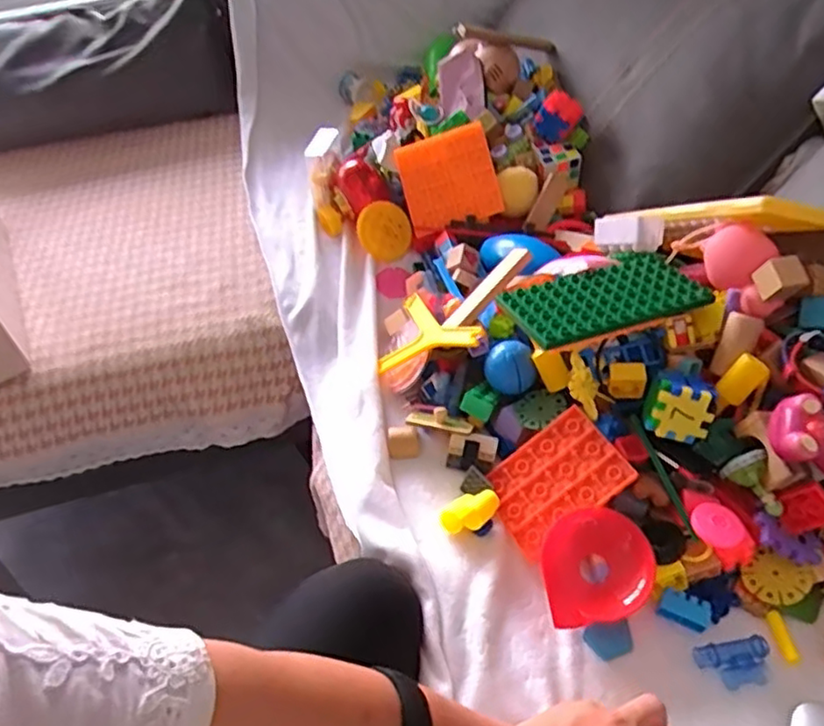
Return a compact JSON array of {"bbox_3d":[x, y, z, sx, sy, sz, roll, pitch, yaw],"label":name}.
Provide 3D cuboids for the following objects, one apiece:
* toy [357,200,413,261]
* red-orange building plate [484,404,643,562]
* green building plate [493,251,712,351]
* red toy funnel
[{"bbox_3d":[-0.038,-0.184,0.909,0.071,0.015,0.081,-15,84,-7],"label":"toy"},{"bbox_3d":[0.135,0.111,0.623,0.125,0.008,0.095,-41,50,5],"label":"red-orange building plate"},{"bbox_3d":[0.185,-0.069,0.648,0.193,0.013,0.104,-16,43,-17],"label":"green building plate"},{"bbox_3d":[0.158,0.175,0.560,0.089,0.050,0.090,-2,48,3],"label":"red toy funnel"}]

